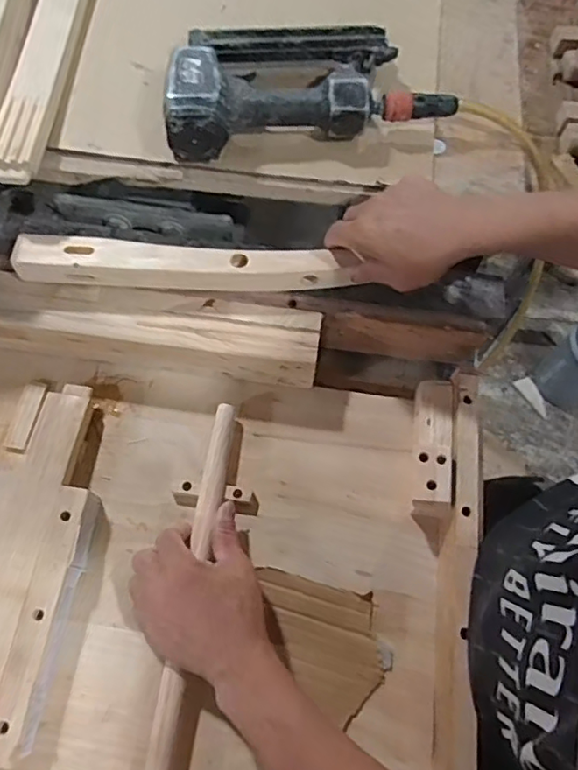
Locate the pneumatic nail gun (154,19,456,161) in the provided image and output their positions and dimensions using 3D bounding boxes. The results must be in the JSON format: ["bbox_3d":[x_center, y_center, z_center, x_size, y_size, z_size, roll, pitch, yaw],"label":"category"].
[{"bbox_3d":[0.018,-0.314,0.577,0.287,0.053,0.154,-7,67,-5],"label":"pneumatic nail gun"}]

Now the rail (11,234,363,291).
[{"bbox_3d":[-0.108,-0.123,0.577,0.320,0.029,0.040,2,66,-2],"label":"rail"}]

